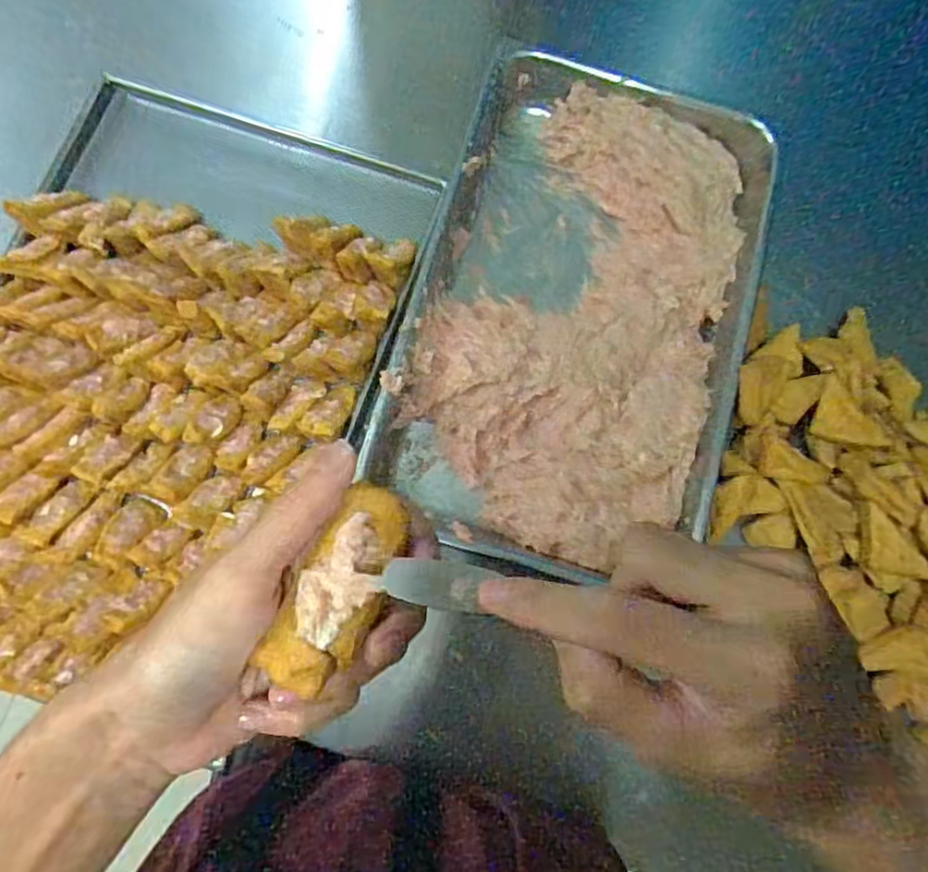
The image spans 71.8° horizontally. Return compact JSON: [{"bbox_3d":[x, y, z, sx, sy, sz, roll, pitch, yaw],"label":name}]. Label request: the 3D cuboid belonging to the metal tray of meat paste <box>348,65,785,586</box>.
[{"bbox_3d":[0.120,-0.132,0.650,0.322,0.065,0.521,15,75,3],"label":"metal tray of meat paste"}]

